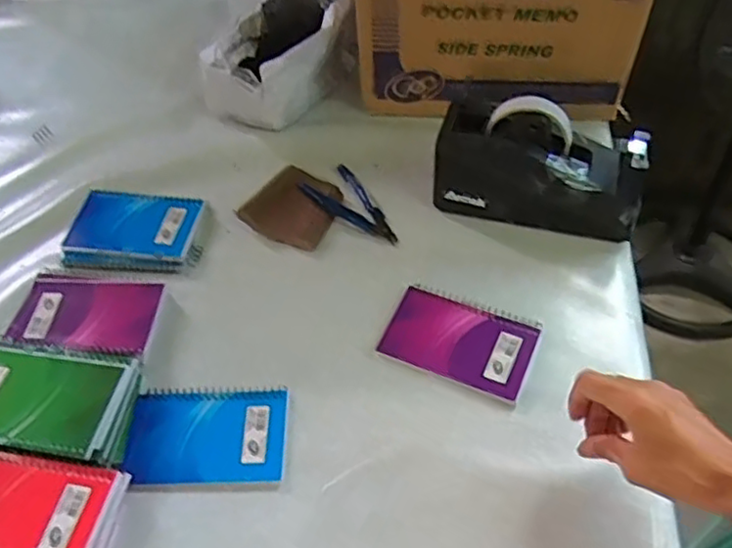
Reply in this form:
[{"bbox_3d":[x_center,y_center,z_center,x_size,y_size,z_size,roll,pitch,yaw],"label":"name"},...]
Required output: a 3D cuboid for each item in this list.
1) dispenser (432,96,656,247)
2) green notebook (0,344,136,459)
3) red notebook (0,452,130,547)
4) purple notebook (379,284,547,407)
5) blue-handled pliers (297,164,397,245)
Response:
[{"bbox_3d":[0.168,-0.107,0.651,0.195,0.110,0.075,9,51,10],"label":"dispenser"},{"bbox_3d":[-0.267,0.099,0.538,0.133,0.009,0.088,6,51,8],"label":"green notebook"},{"bbox_3d":[-0.250,0.172,0.476,0.131,0.013,0.080,7,56,9],"label":"red notebook"},{"bbox_3d":[0.083,0.055,0.588,0.128,0.012,0.087,19,53,18],"label":"purple notebook"},{"bbox_3d":[-0.011,-0.073,0.694,0.064,0.020,0.116,-35,57,-24],"label":"blue-handled pliers"}]

